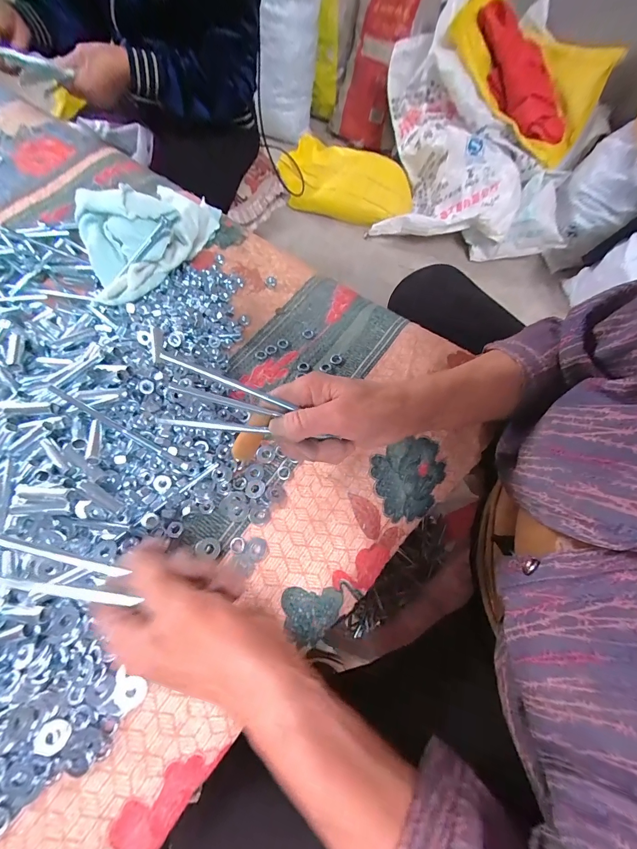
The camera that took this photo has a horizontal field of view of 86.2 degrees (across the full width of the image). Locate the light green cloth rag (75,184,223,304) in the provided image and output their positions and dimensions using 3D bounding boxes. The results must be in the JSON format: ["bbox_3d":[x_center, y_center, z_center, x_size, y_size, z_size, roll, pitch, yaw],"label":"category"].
[{"bbox_3d":[-0.190,-0.222,0.403,0.161,0.080,0.159,-18,66,-11],"label":"light green cloth rag"}]

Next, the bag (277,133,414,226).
[{"bbox_3d":[0.109,-0.872,1.272,0.483,0.194,0.165,12,63,2],"label":"bag"}]

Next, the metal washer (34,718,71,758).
[{"bbox_3d":[-0.180,0.212,0.230,0.023,0.004,0.018,-17,66,-10],"label":"metal washer"}]

